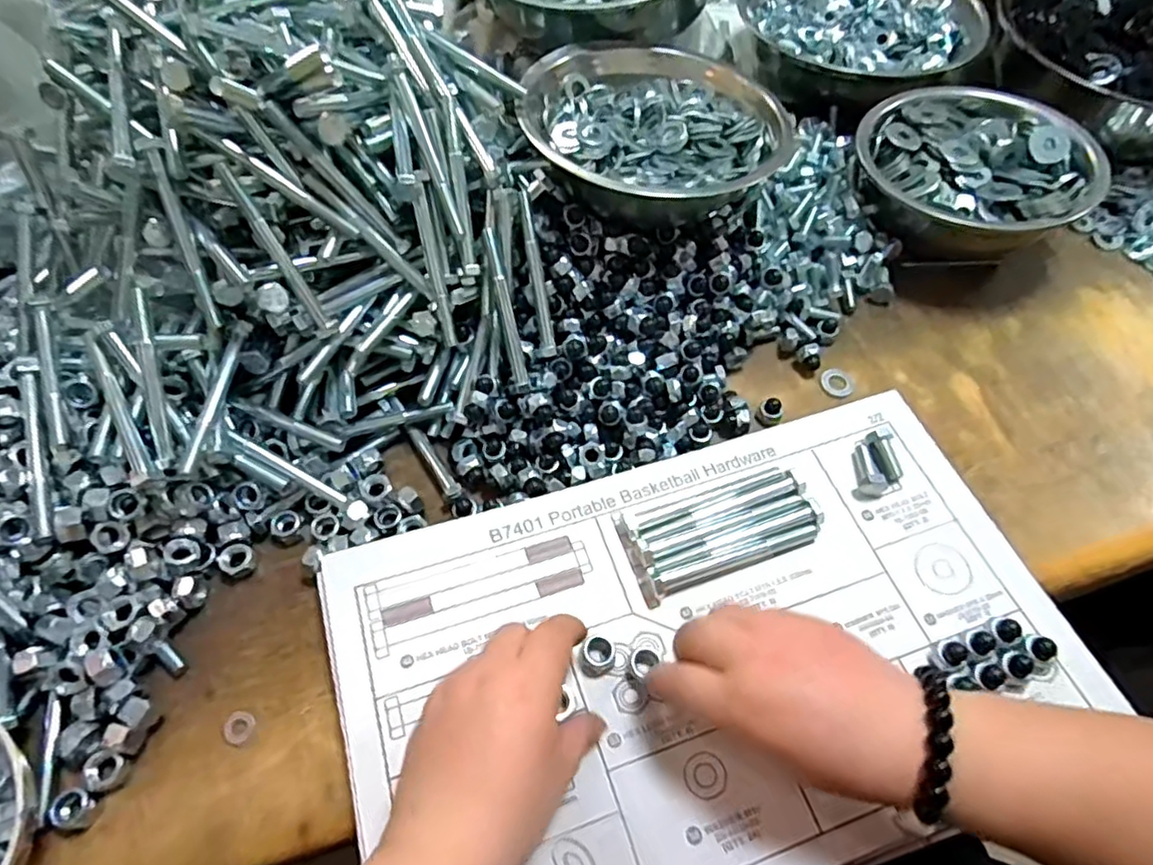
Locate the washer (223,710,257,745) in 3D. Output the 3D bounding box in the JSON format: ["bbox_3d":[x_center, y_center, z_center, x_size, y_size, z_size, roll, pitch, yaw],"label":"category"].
[{"bbox_3d":[-0.179,0.156,0.345,0.017,0.004,0.015,24,62,12],"label":"washer"}]

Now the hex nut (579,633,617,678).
[{"bbox_3d":[0.012,0.118,0.347,0.018,0.008,0.023,20,62,10],"label":"hex nut"}]

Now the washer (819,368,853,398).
[{"bbox_3d":[0.186,-0.036,0.466,0.024,0.004,0.025,0,60,-1],"label":"washer"}]

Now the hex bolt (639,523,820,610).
[{"bbox_3d":[0.090,0.073,0.371,0.110,0.015,0.015,-16,62,-10],"label":"hex bolt"}]

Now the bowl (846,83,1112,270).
[{"bbox_3d":[0.311,-0.205,0.526,0.170,0.071,0.164,0,60,-1],"label":"bowl"}]

